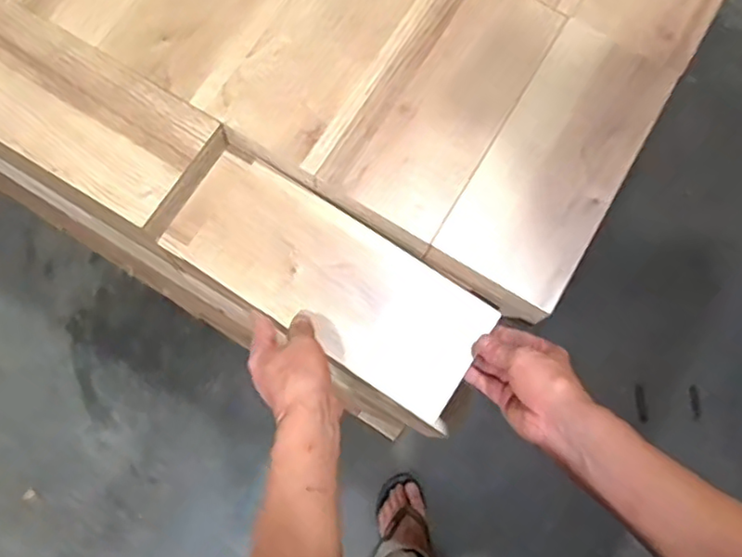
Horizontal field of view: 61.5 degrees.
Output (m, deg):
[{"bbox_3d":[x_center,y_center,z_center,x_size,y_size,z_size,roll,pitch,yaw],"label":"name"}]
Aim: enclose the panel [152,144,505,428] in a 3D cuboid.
[{"bbox_3d":[-0.040,0.005,0.628,0.345,0.019,0.141,35,78,7],"label":"panel"}]

